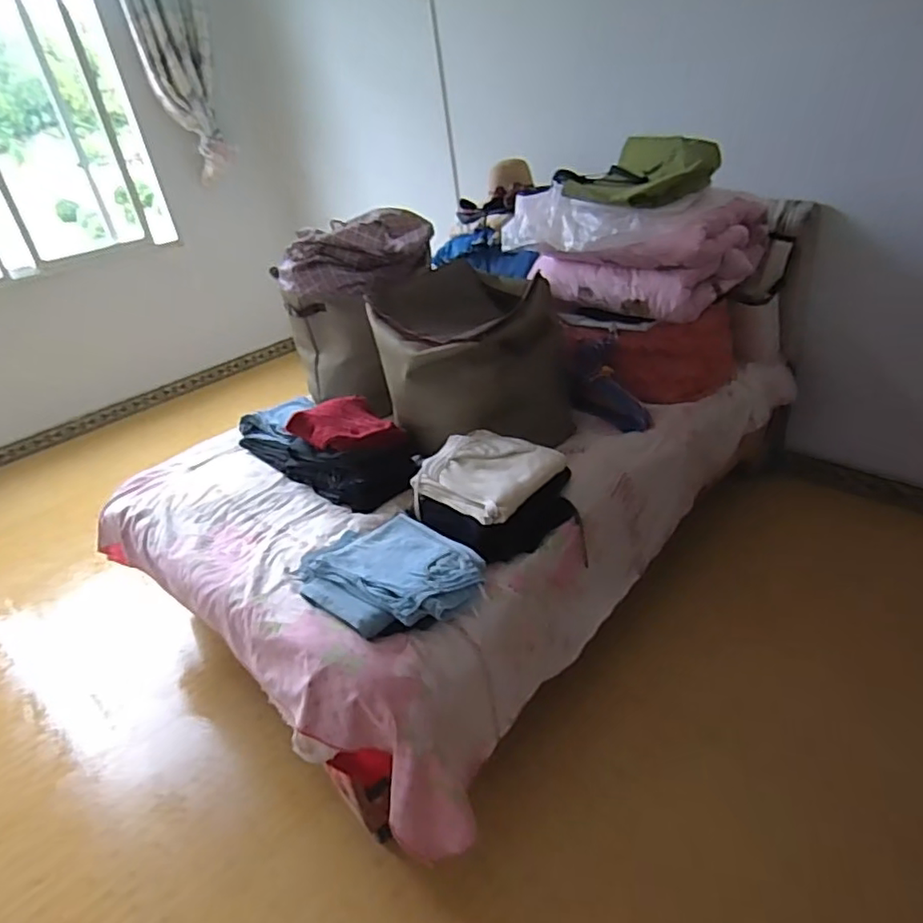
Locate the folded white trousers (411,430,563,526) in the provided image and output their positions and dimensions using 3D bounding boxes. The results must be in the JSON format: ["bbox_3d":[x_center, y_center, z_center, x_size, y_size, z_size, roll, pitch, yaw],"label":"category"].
[{"bbox_3d":[0.051,0.022,1.491,0.306,0.059,0.281,20,54,40],"label":"folded white trousers"}]

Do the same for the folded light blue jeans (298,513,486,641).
[{"bbox_3d":[-0.172,0.242,1.365,0.317,0.066,0.425,-31,37,-32],"label":"folded light blue jeans"}]

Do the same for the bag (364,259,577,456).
[{"bbox_3d":[0.032,-0.313,1.881,0.537,0.422,0.580,-12,31,-6],"label":"bag"}]

